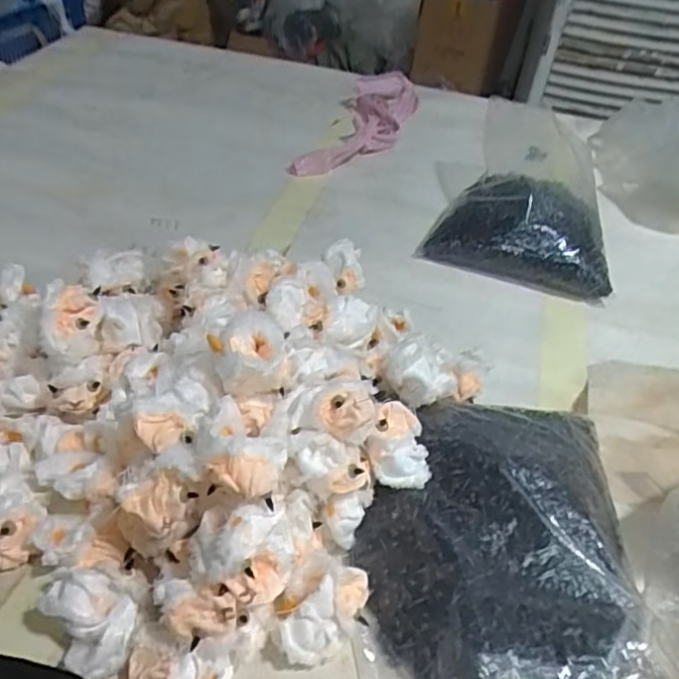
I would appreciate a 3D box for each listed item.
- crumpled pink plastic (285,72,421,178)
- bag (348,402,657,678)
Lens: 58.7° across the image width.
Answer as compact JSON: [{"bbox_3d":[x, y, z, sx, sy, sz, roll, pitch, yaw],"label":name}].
[{"bbox_3d":[0.036,-0.307,0.858,0.104,0.034,0.293,17,45,12],"label":"crumpled pink plastic"},{"bbox_3d":[0.109,0.130,0.411,0.198,0.048,0.221,0,44,-6],"label":"bag"}]

